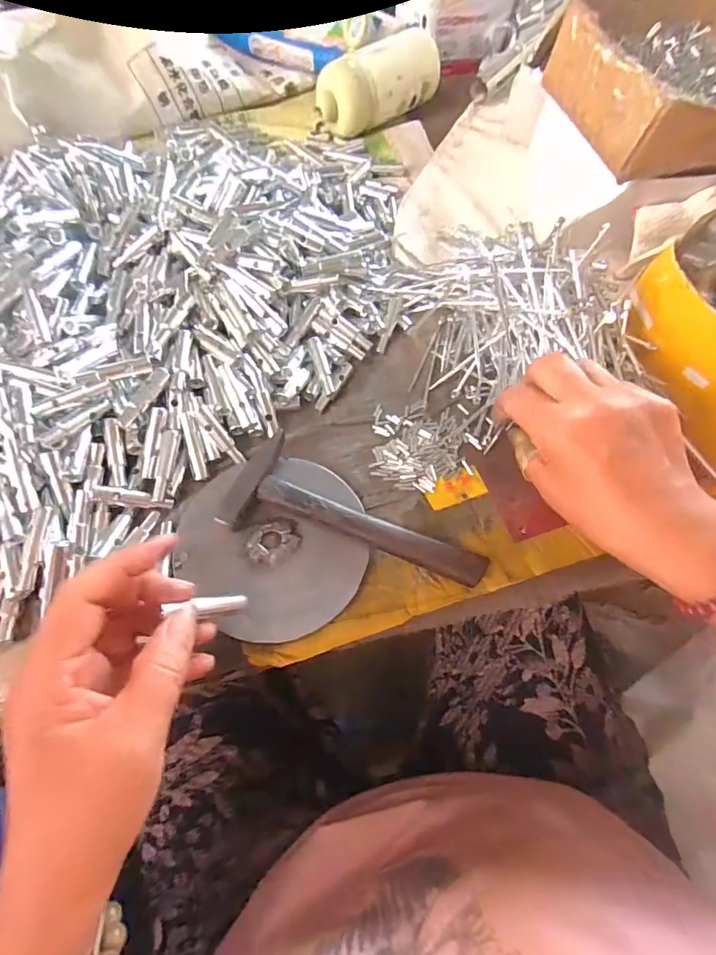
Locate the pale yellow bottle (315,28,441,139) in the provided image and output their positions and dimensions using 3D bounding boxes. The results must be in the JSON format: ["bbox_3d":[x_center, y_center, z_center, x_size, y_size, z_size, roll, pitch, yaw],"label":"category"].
[{"bbox_3d":[0.022,-0.440,0.507,0.150,0.065,0.054,-35,72,-17],"label":"pale yellow bottle"}]

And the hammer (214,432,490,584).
[{"bbox_3d":[0.001,0.025,0.317,0.173,0.023,0.070,16,66,5],"label":"hammer"}]

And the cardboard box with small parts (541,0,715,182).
[{"bbox_3d":[0.270,-0.335,0.382,0.179,0.056,0.174,-17,67,-10],"label":"cardboard box with small parts"}]

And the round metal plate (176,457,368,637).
[{"bbox_3d":[-0.055,0.041,0.311,0.127,0.015,0.119,1,66,-2],"label":"round metal plate"}]

